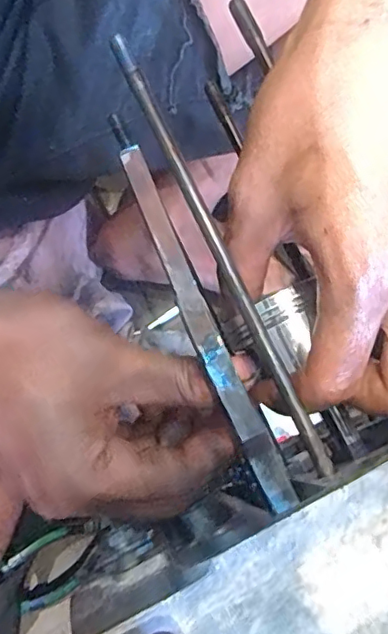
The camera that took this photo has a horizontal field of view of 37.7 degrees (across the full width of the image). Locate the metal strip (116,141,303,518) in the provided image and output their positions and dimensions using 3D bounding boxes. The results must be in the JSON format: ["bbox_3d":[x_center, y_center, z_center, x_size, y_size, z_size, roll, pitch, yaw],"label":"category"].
[{"bbox_3d":[0.003,0.002,0.210,0.010,0.008,0.141,-23,83,-12],"label":"metal strip"}]

